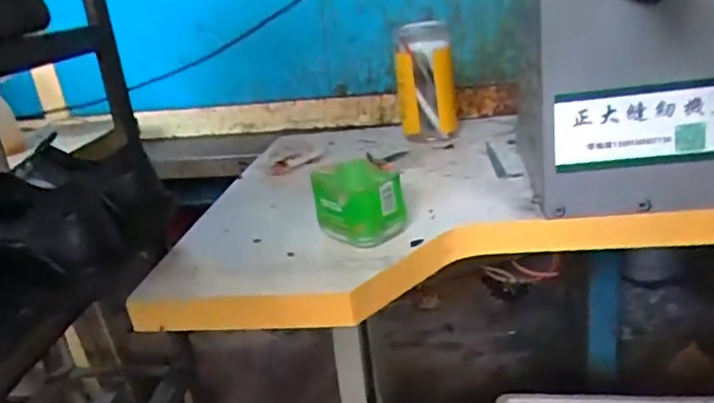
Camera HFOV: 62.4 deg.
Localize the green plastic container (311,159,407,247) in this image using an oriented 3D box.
[{"bbox_3d":[0.002,0.001,0.607,0.084,0.066,0.072,-11,21,-11],"label":"green plastic container"}]

